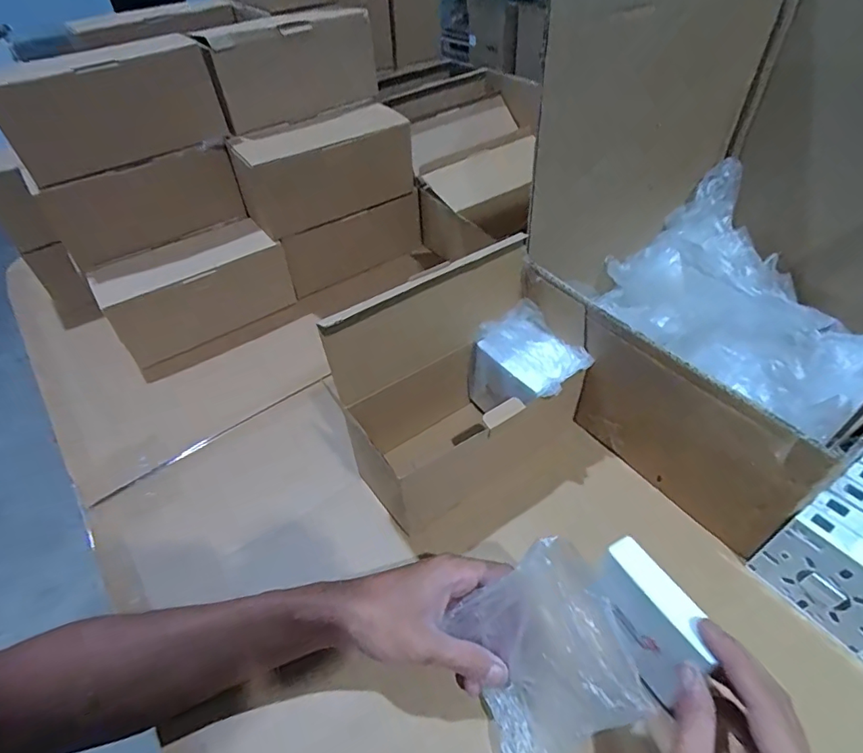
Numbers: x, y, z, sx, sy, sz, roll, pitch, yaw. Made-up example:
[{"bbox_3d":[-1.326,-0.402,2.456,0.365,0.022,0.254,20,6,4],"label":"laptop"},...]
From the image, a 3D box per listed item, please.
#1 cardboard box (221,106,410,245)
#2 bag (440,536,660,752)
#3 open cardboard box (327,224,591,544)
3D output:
[{"bbox_3d":[-0.146,-0.272,0.642,0.233,0.105,0.101,-29,50,-27],"label":"cardboard box"},{"bbox_3d":[0.067,0.173,0.302,0.016,0.142,0.099,-10,54,-44],"label":"bag"},{"bbox_3d":[0.039,0.007,0.450,0.229,0.197,0.105,-28,49,-25],"label":"open cardboard box"}]

